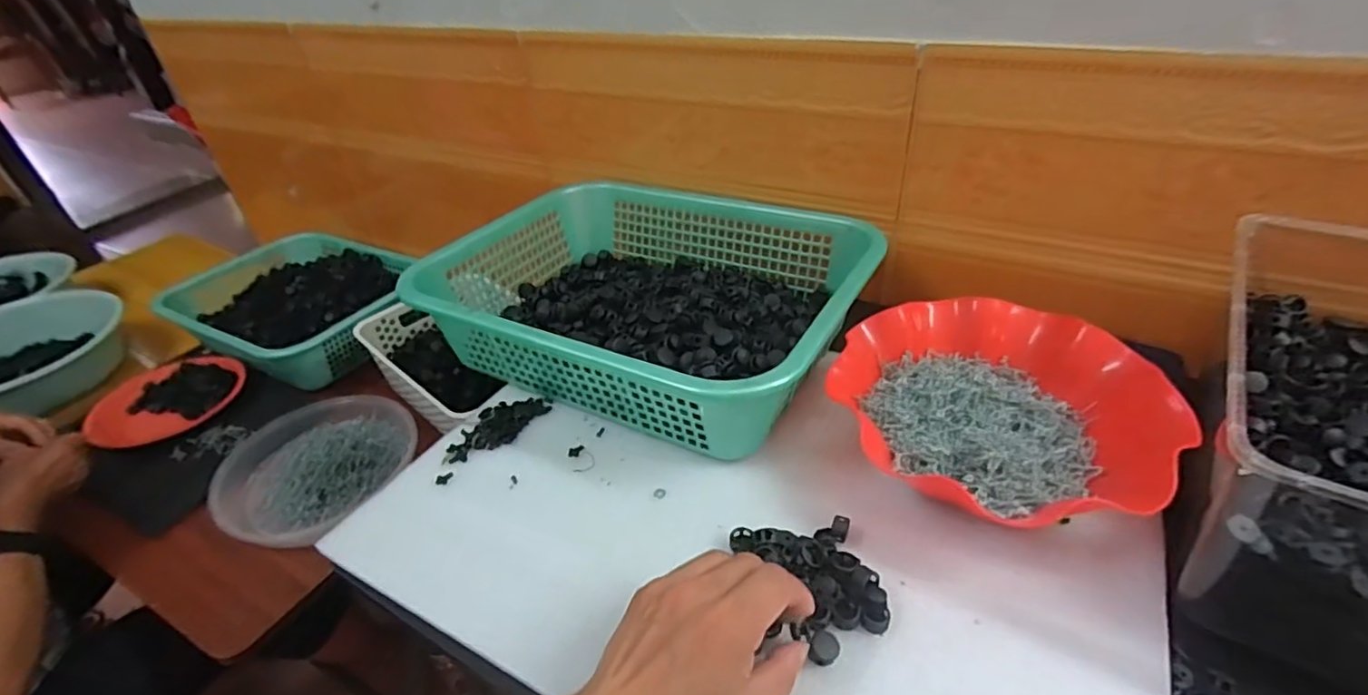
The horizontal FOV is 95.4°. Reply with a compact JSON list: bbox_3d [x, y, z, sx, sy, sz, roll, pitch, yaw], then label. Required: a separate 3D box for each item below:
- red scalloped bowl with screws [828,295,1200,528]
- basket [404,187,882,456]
[{"bbox_3d":[0.228,0.042,0.462,0.227,0.053,0.209,-10,38,-10],"label":"red scalloped bowl with screws"},{"bbox_3d":[-0.034,-0.054,0.596,0.383,0.105,0.288,18,42,25],"label":"basket"}]

